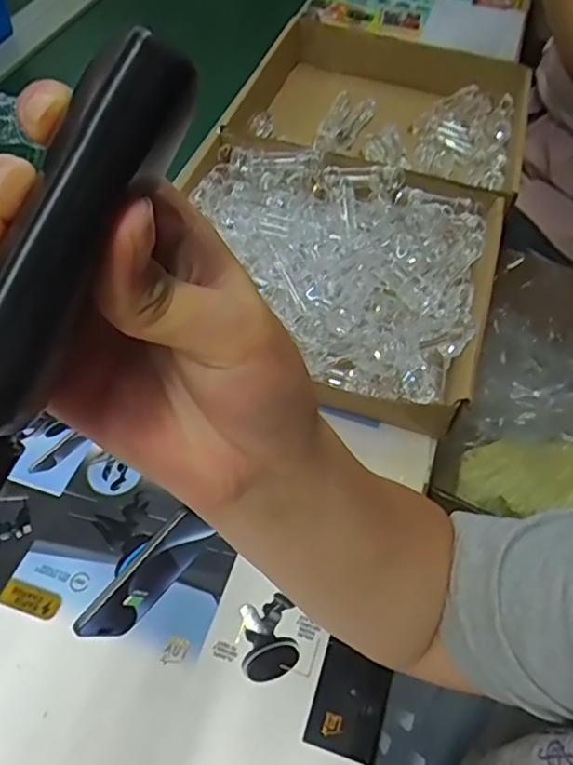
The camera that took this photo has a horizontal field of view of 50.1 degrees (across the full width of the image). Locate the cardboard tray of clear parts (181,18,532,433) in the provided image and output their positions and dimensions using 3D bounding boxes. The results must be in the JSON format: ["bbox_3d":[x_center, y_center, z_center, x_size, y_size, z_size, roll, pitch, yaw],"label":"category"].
[{"bbox_3d":[0.076,-0.224,0.649,0.311,0.081,0.567,16,54,9],"label":"cardboard tray of clear parts"}]

